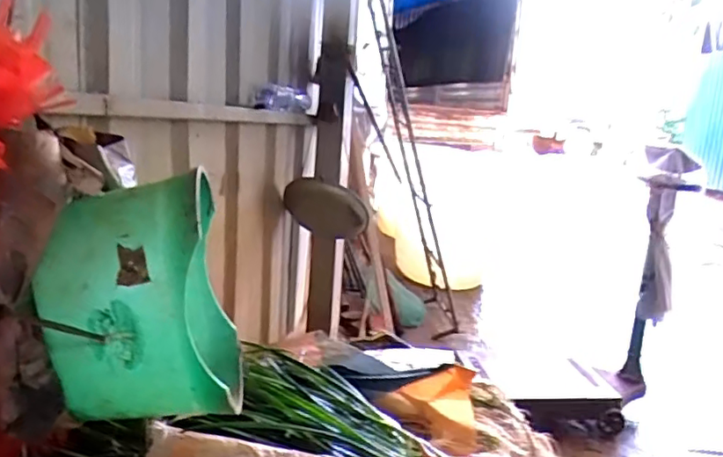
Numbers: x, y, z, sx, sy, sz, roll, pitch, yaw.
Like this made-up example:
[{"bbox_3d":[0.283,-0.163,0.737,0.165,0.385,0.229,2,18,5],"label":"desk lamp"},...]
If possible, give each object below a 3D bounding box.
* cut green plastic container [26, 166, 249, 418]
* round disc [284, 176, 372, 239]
[{"bbox_3d":[-0.269,0.084,0.734,0.180,0.288,0.219,-8,11,-6],"label":"cut green plastic container"},{"bbox_3d":[-0.088,-0.057,1.584,0.234,0.058,0.260,33,-36,-17],"label":"round disc"}]

